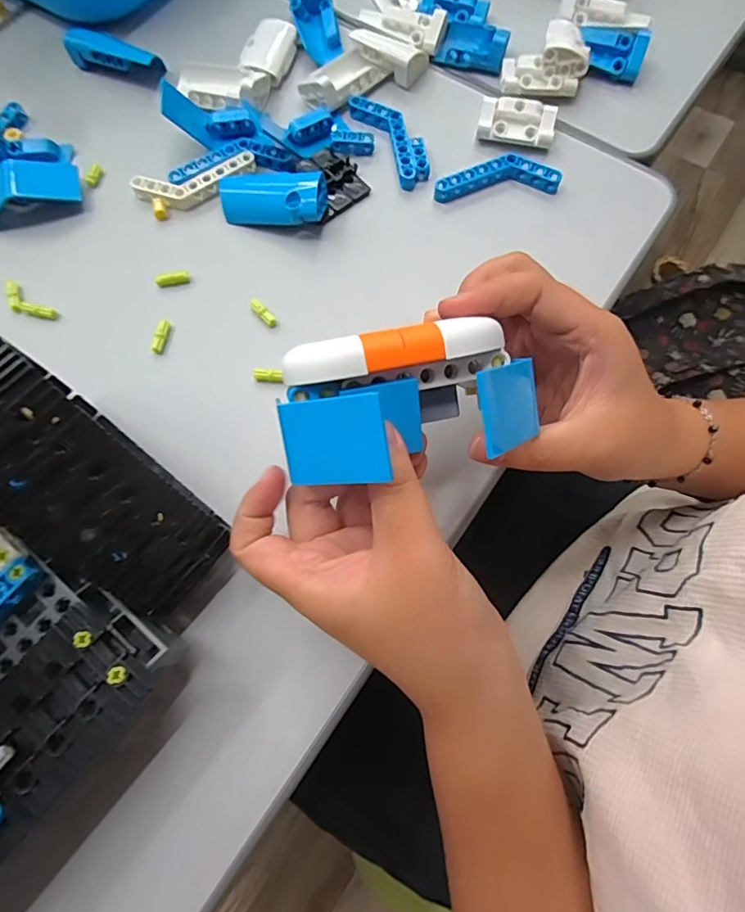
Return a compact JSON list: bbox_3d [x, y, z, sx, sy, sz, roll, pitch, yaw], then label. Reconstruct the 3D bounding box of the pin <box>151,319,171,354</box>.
[{"bbox_3d":[-0.125,-0.071,0.300,0.006,0.006,0.021,13,73,6],"label":"pin"}]

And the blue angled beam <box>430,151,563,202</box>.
[{"bbox_3d":[0.080,-0.183,0.331,0.080,0.010,0.025,-6,72,0],"label":"blue angled beam"}]

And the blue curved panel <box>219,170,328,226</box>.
[{"bbox_3d":[-0.063,-0.162,0.320,0.071,0.013,0.032,10,72,18],"label":"blue curved panel"}]

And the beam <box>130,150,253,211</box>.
[{"bbox_3d":[-0.114,-0.178,0.330,0.079,0.010,0.023,-19,73,-5],"label":"beam"}]

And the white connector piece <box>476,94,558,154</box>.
[{"bbox_3d":[0.099,-0.228,0.345,0.051,0.011,0.032,12,73,5],"label":"white connector piece"}]

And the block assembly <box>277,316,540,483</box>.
[{"bbox_3d":[0.013,-0.019,0.192,0.092,0.044,0.054,-10,72,-2],"label":"block assembly"}]

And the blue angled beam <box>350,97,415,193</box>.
[{"bbox_3d":[0.013,-0.217,0.345,0.025,0.011,0.080,-29,74,-8],"label":"blue angled beam"}]

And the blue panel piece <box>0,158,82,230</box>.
[{"bbox_3d":[-0.231,-0.175,0.330,0.071,0.024,0.042,-17,73,-4],"label":"blue panel piece"}]

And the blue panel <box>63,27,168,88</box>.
[{"bbox_3d":[-0.186,-0.288,0.363,0.066,0.018,0.020,18,74,7],"label":"blue panel"}]

